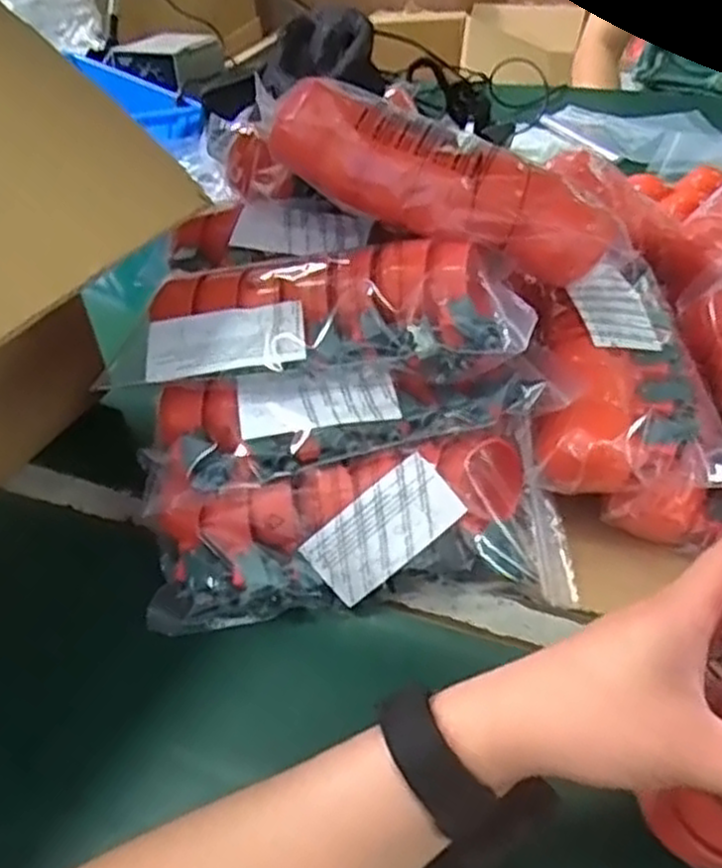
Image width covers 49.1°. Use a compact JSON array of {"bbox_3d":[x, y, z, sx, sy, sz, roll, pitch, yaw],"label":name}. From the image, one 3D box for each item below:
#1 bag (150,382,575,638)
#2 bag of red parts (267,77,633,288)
[{"bbox_3d":[-0.004,0.046,0.527,0.270,0.148,0.080,-6,6,1],"label":"bag"},{"bbox_3d":[0.056,-0.165,0.527,0.238,0.062,0.061,24,47,4],"label":"bag of red parts"}]

